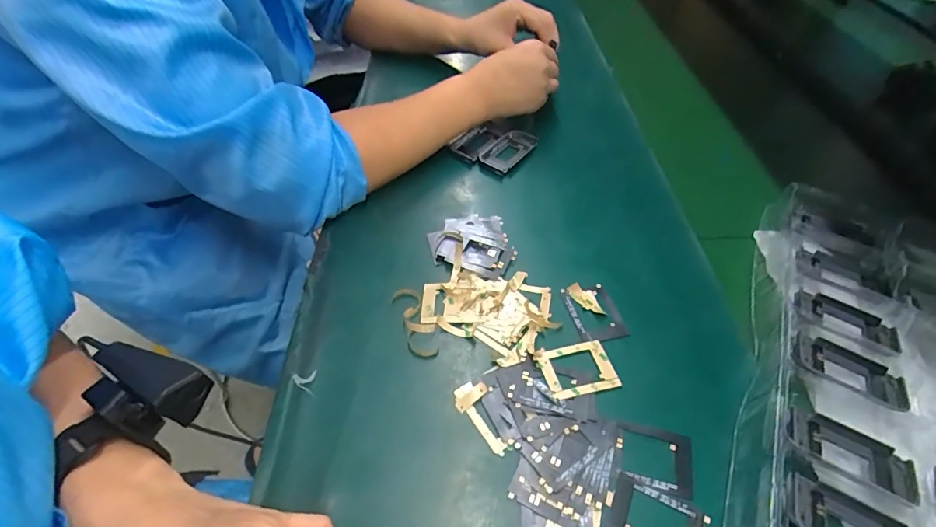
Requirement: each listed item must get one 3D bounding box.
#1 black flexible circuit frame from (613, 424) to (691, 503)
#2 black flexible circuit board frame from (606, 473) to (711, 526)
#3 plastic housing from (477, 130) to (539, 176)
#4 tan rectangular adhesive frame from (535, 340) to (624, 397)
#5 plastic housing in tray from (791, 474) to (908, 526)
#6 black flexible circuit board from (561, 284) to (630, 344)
[{"bbox_3d":[0.120,0.127,0.298,0.052,0.004,0.040,9,49,7],"label":"black flexible circuit frame"},{"bbox_3d":[0.113,0.156,0.273,0.055,0.004,0.039,21,51,17],"label":"black flexible circuit board frame"},{"bbox_3d":[0.043,-0.126,0.517,0.041,0.014,0.070,30,55,23],"label":"plastic housing"},{"bbox_3d":[0.081,0.077,0.338,0.053,0.004,0.040,-11,50,-11],"label":"tan rectangular adhesive frame"},{"bbox_3d":[0.226,0.153,0.260,0.076,0.008,0.039,22,52,17],"label":"plastic housing in tray"},{"bbox_3d":[0.102,0.041,0.374,0.038,0.004,0.054,-11,50,-10],"label":"black flexible circuit board"}]

